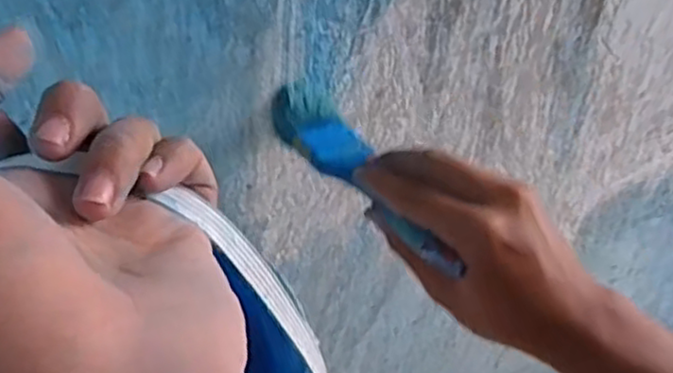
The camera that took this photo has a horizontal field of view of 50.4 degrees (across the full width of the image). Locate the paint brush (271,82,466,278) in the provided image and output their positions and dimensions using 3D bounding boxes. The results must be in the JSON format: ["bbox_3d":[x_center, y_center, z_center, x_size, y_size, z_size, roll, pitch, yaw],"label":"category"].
[{"bbox_3d":[0.017,-0.008,0.429,0.052,0.024,0.169,-16,45,-27],"label":"paint brush"}]

